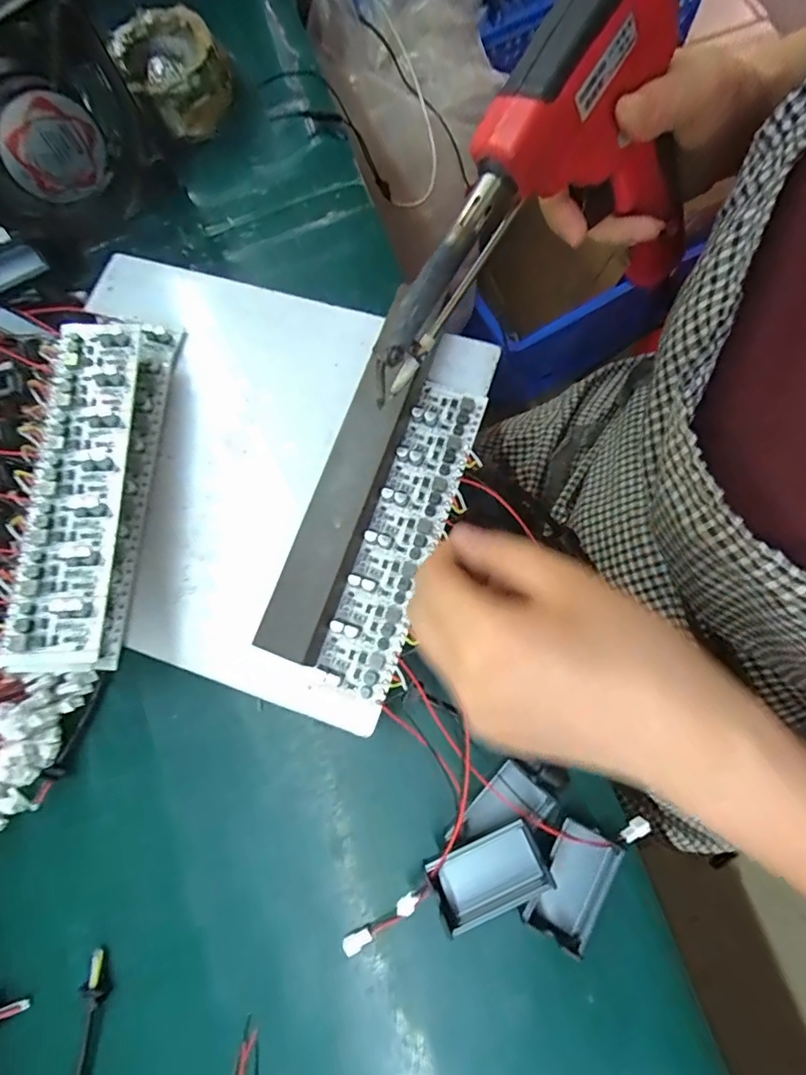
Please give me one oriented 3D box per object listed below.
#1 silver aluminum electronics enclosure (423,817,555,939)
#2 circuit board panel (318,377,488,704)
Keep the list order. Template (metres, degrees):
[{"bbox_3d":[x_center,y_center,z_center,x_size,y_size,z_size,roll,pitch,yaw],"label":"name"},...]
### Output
[{"bbox_3d":[0.039,0.154,0.235,0.052,0.018,0.031,-19,74,-1],"label":"silver aluminum electronics enclosure"},{"bbox_3d":[0.001,-0.006,0.260,0.036,0.009,0.166,19,78,6],"label":"circuit board panel"}]

